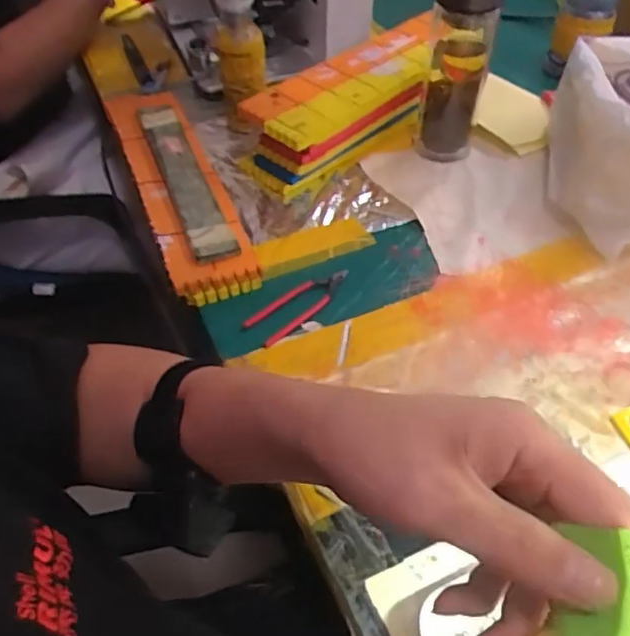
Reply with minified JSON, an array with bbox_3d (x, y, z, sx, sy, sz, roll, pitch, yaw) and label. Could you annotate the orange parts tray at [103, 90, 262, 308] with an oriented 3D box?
[{"bbox_3d":[-0.151,-0.147,0.649,0.082,0.037,0.343,-18,51,-14],"label":"orange parts tray"}]

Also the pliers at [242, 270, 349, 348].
[{"bbox_3d":[-0.014,-0.015,0.552,0.109,0.006,0.043,-34,56,-25],"label":"pliers"}]

